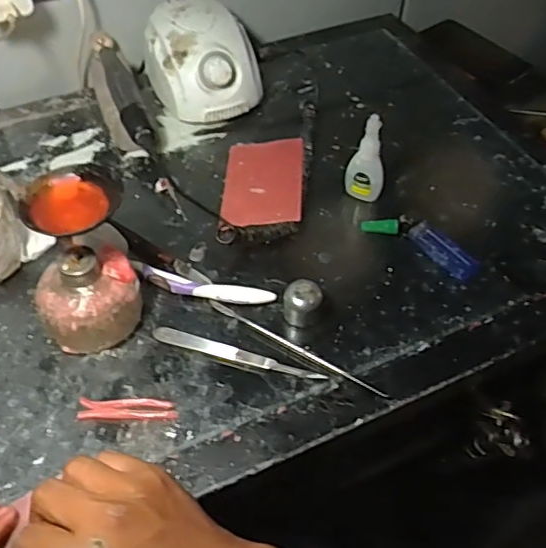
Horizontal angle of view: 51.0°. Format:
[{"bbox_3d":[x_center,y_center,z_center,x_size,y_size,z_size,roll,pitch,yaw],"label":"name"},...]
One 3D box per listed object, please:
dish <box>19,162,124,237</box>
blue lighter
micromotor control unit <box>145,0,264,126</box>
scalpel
[{"bbox_3d":[-0.143,-0.053,0.411,0.068,0.010,0.066,0,52,0],"label":"dish"},{"bbox_3d":[0.152,-0.019,0.511,0.024,0.012,0.067,-29,58,-21],"label":"blue lighter"},{"bbox_3d":[-0.084,-0.256,0.646,0.120,0.091,0.173,-8,53,-7],"label":"micromotor control unit"},{"bbox_3d":[-0.029,0.063,0.451,0.140,0.005,0.012,14,54,10],"label":"scalpel"}]

